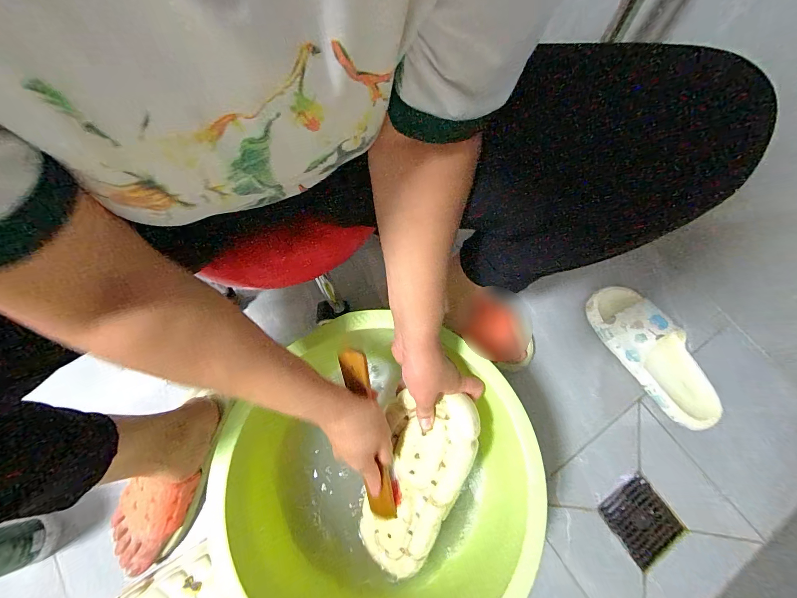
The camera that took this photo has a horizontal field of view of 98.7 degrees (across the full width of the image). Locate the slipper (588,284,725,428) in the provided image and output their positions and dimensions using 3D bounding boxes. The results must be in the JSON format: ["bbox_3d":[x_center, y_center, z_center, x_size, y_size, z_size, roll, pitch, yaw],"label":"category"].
[{"bbox_3d":[0.438,0.091,0.591,0.101,0.082,0.262,-34,75,-13],"label":"slipper"}]

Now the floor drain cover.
[{"bbox_3d":[0.379,0.346,0.535,0.095,0.010,0.101,-32,74,-13],"label":"floor drain cover"}]

